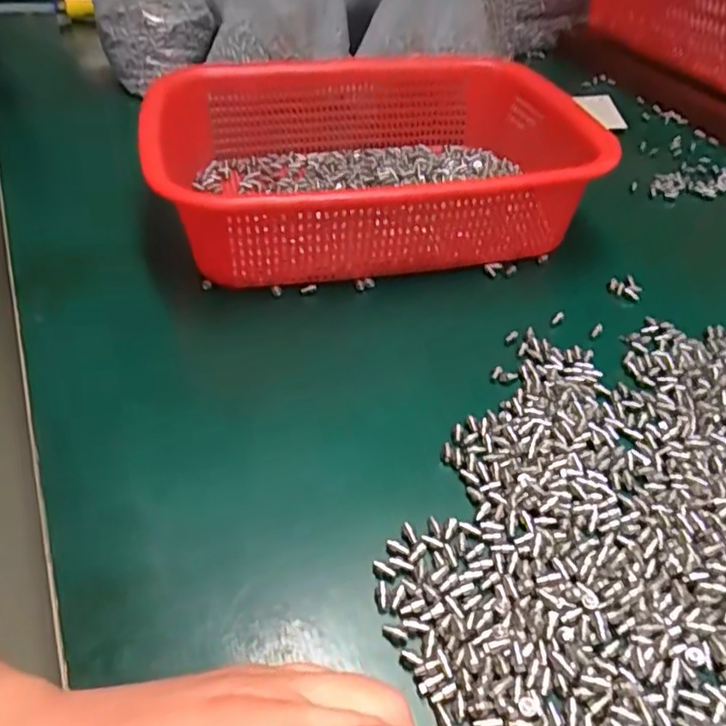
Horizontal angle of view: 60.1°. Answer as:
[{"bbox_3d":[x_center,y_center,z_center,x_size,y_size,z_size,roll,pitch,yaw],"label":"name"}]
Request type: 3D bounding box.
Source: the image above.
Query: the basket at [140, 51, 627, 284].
[{"bbox_3d":[0.006,-0.134,0.432,0.284,0.080,0.213,-6,44,-7],"label":"basket"}]

